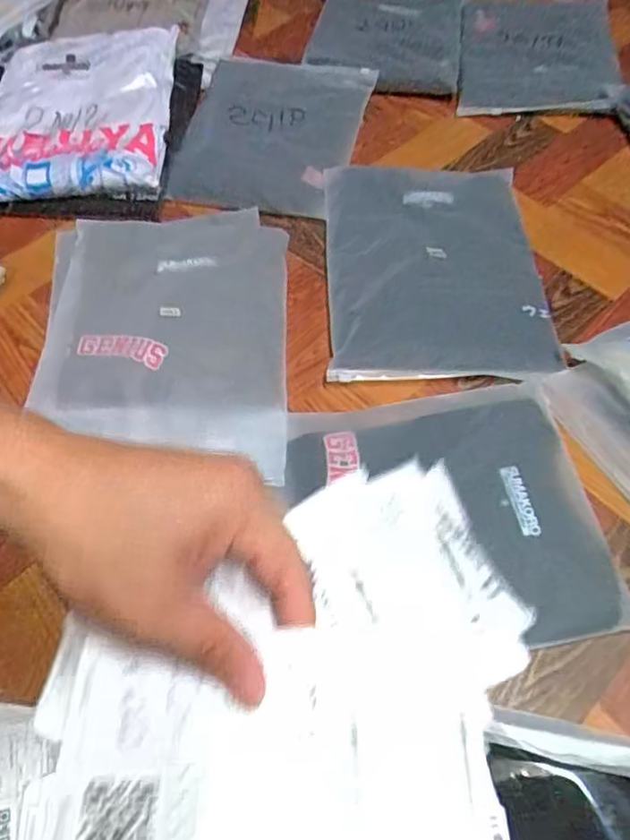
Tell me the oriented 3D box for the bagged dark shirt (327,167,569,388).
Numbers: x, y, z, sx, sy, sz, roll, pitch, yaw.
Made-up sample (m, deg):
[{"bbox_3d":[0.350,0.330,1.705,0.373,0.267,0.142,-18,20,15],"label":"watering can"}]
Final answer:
[{"bbox_3d":[0.128,-0.172,0.679,0.225,0.020,0.300,-1,57,0],"label":"bagged dark shirt"}]

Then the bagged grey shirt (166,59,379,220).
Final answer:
[{"bbox_3d":[-0.058,-0.378,0.810,0.225,0.030,0.279,10,58,7],"label":"bagged grey shirt"}]

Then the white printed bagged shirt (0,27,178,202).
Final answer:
[{"bbox_3d":[-0.305,-0.402,0.786,0.260,0.057,0.312,-7,57,-4],"label":"white printed bagged shirt"}]

